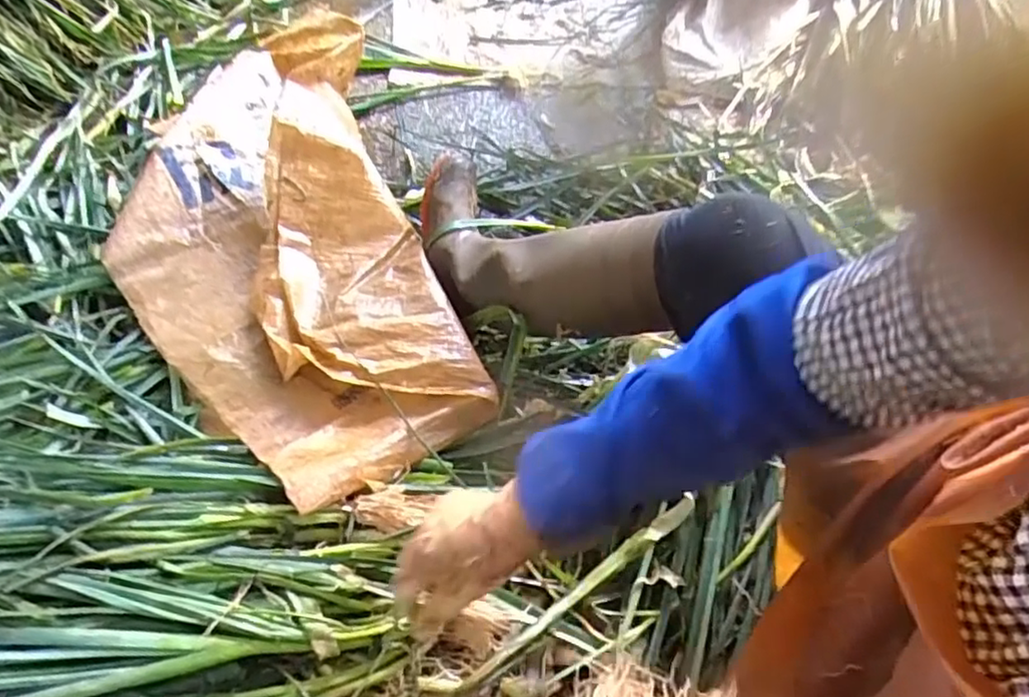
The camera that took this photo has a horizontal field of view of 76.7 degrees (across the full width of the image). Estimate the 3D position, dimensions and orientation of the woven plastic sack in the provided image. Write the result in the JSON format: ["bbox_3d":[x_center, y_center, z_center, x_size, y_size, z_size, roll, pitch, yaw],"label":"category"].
[{"bbox_3d":[-0.326,-0.168,0.871,0.396,0.105,0.817,-18,56,-11],"label":"woven plastic sack"}]

